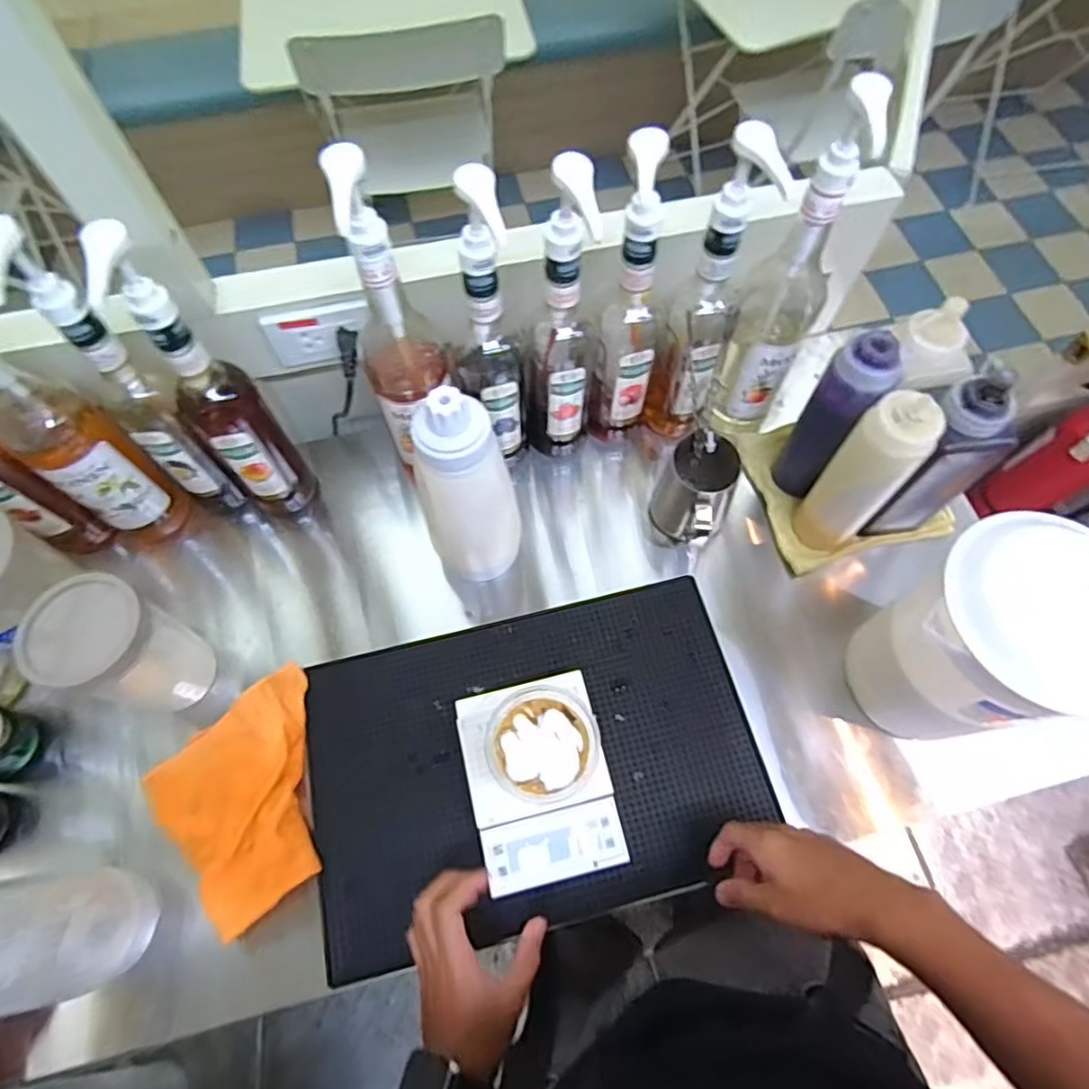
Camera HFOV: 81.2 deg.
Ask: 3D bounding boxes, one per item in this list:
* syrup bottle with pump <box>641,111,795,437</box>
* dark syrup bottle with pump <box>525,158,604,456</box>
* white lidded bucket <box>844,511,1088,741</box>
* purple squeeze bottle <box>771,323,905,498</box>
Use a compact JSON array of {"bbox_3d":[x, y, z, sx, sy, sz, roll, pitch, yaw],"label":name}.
[{"bbox_3d":[0.171,-0.247,0.661,0.068,0.365,0.092,22,67,10],"label":"syrup bottle with pump"},{"bbox_3d":[0.015,-0.201,0.647,0.072,0.373,0.069,5,65,3],"label":"dark syrup bottle with pump"},{"bbox_3d":[0.388,0.089,0.568,0.149,0.215,0.149,0,65,0],"label":"white lidded bucket"},{"bbox_3d":[0.301,-0.128,0.675,0.060,0.215,0.063,34,70,15],"label":"purple squeeze bottle"}]

